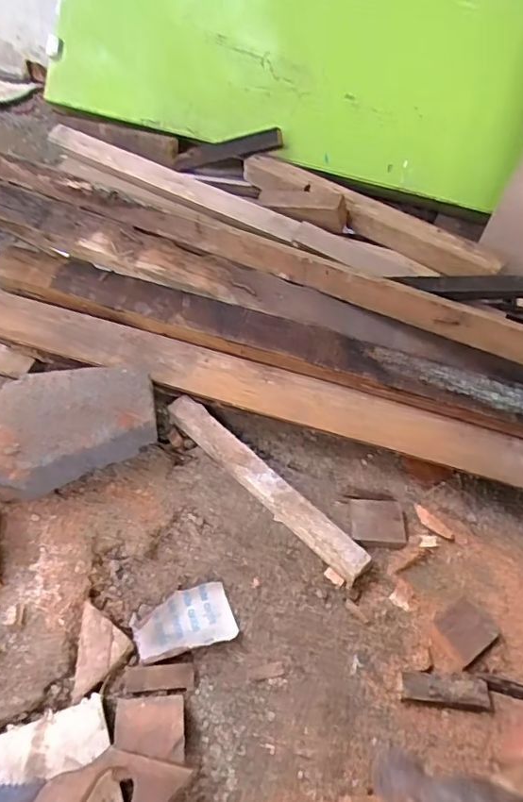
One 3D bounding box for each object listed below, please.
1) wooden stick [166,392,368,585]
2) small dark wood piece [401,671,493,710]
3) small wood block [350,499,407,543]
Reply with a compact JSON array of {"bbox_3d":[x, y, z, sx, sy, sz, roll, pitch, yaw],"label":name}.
[{"bbox_3d":[-0.002,0.097,0.633,0.033,0.034,0.299,-36,62,-30],"label":"wooden stick"},{"bbox_3d":[0.172,0.274,0.509,0.083,0.022,0.028,7,50,-1],"label":"small dark wood piece"},{"bbox_3d":[0.132,0.139,0.618,0.060,0.020,0.053,5,50,-2],"label":"small wood block"}]

